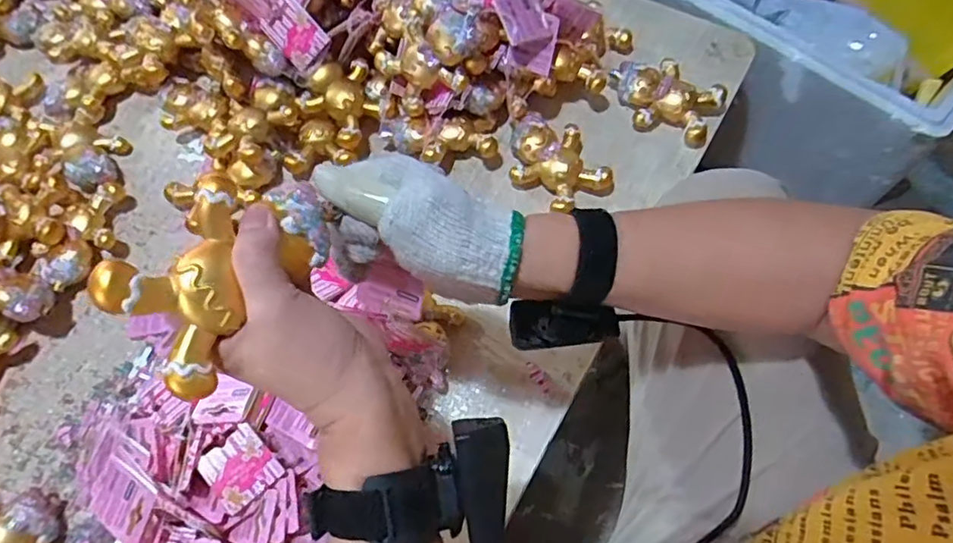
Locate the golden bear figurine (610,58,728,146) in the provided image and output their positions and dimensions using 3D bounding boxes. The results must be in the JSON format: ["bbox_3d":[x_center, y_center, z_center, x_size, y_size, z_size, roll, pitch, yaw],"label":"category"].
[{"bbox_3d":[0.201,-0.188,0.622,0.114,0.031,0.081,28,69,14],"label":"golden bear figurine"}]

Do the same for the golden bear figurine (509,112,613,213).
[{"bbox_3d":[0.078,-0.108,0.587,0.079,0.040,0.100,-35,69,-14],"label":"golden bear figurine"}]

